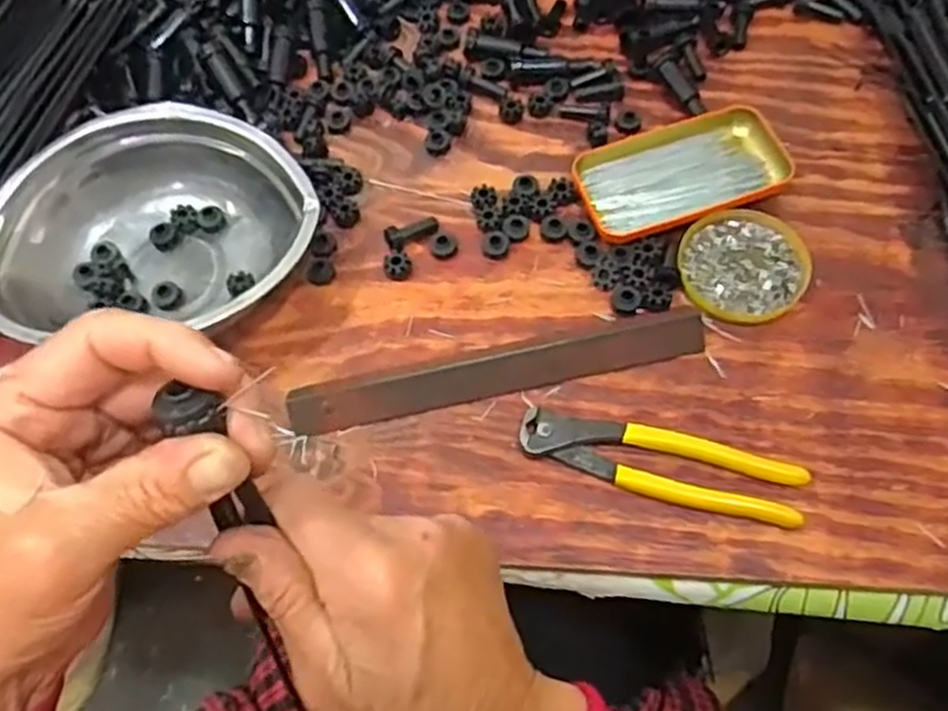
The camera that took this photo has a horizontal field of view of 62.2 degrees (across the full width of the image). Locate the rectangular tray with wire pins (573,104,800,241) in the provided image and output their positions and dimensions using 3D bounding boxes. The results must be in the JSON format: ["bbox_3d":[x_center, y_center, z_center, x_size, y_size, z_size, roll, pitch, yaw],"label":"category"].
[{"bbox_3d":[0.146,-0.129,0.553,0.147,0.017,0.084,-16,63,-5],"label":"rectangular tray with wire pins"}]

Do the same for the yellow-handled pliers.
[{"bbox_3d":[0.108,0.064,0.462,0.162,0.015,0.039,12,64,9],"label":"yellow-handled pliers"}]

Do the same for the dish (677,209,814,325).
[{"bbox_3d":[0.178,-0.061,0.521,0.081,0.016,0.081,-1,63,3],"label":"dish"}]

